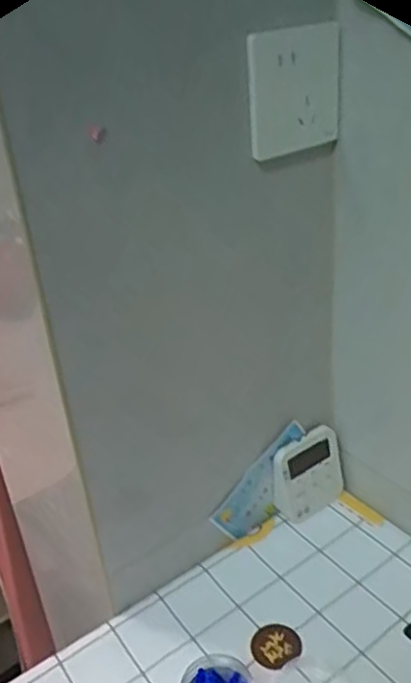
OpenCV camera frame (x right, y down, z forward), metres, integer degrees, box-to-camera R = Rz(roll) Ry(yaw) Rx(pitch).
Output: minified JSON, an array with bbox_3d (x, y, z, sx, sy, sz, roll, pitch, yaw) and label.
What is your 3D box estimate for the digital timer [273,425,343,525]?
[{"bbox_3d":[0.101,0.128,0.637,0.078,0.080,0.017,-24,20,-28],"label":"digital timer"}]

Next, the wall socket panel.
[{"bbox_3d":[0.066,-0.183,0.479,0.082,0.085,0.005,-22,29,-27],"label":"wall socket panel"}]

